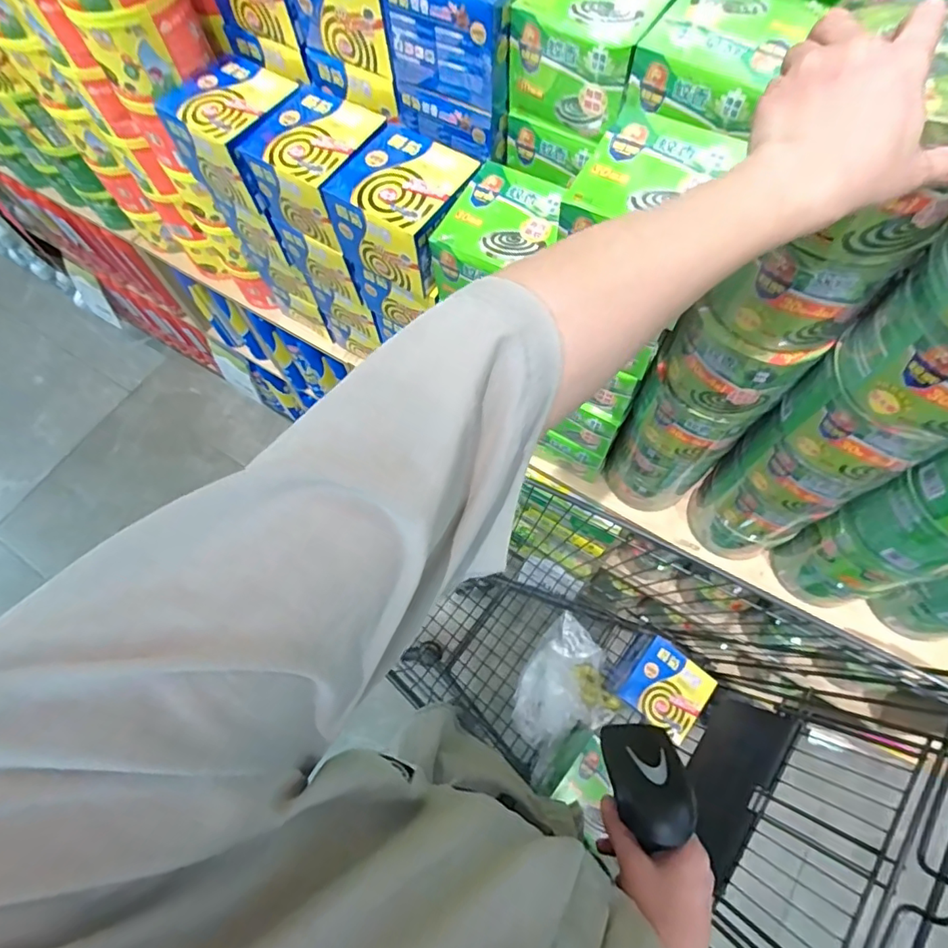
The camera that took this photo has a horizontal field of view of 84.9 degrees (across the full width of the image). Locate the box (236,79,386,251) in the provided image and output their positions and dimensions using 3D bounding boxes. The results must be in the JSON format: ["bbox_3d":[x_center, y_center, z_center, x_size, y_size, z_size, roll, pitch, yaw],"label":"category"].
[{"bbox_3d":[-0.196,-0.403,0.684,0.141,0.108,0.150,31,71,15],"label":"box"}]

